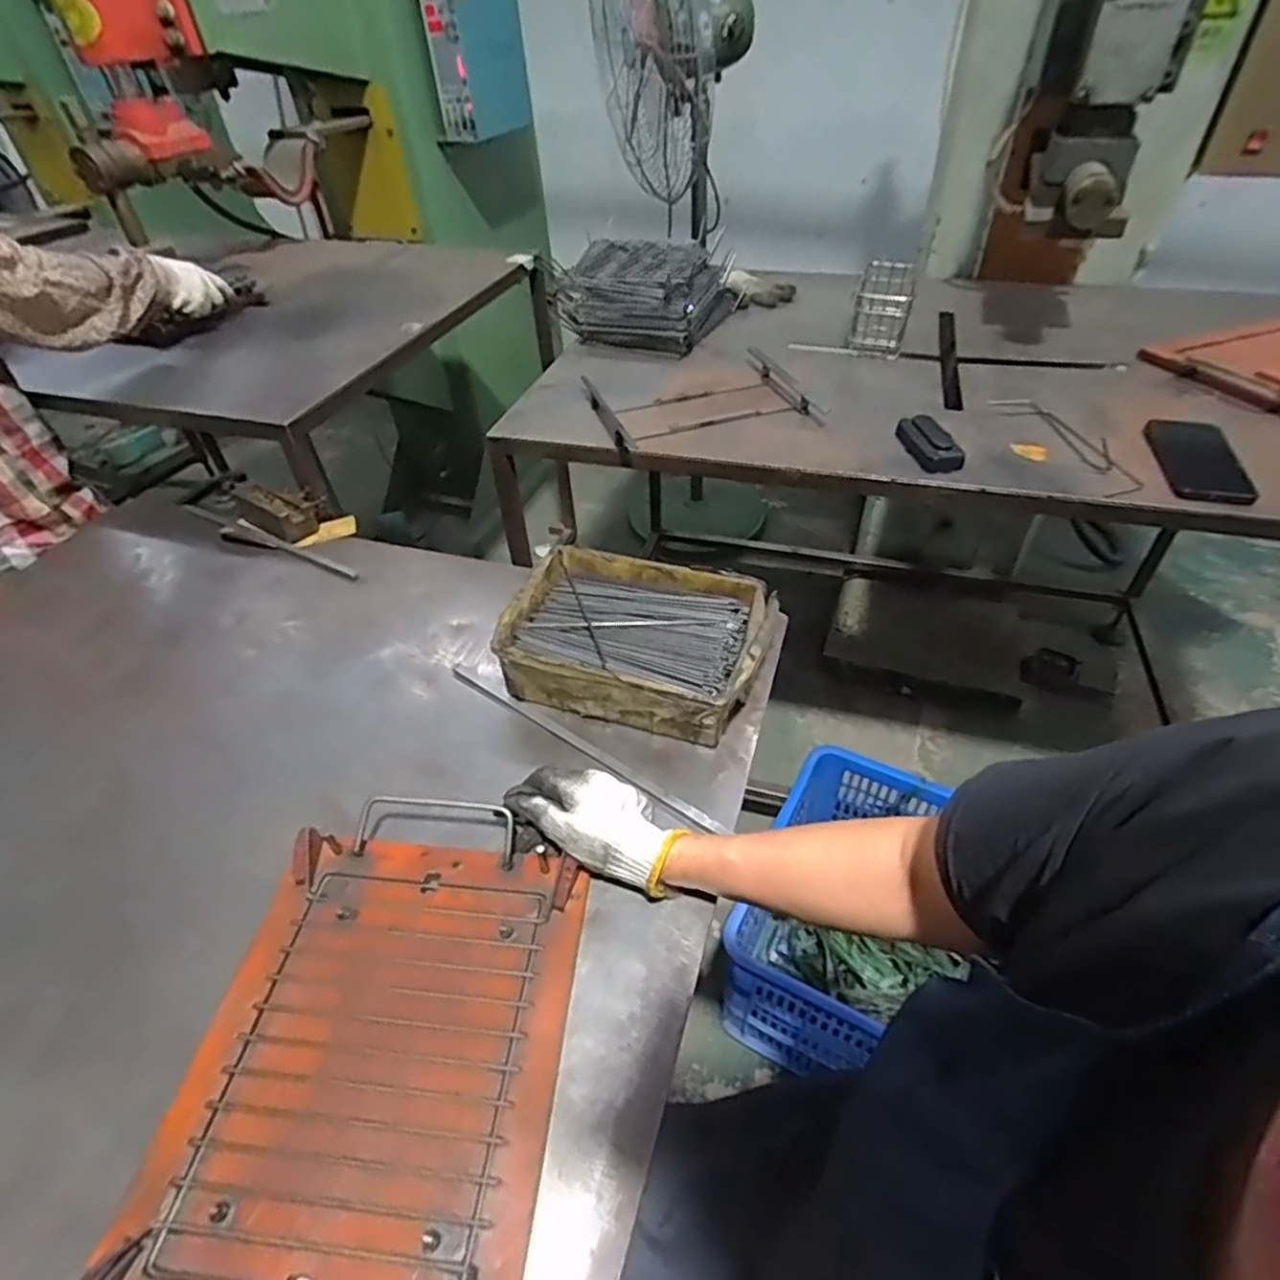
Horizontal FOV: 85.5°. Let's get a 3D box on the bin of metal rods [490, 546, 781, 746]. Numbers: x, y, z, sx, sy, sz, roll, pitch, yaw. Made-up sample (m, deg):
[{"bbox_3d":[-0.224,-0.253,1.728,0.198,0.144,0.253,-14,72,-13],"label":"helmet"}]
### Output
[{"bbox_3d":[-0.003,-0.007,0.714,0.255,0.068,0.178,14,51,14],"label":"bin of metal rods"}]

